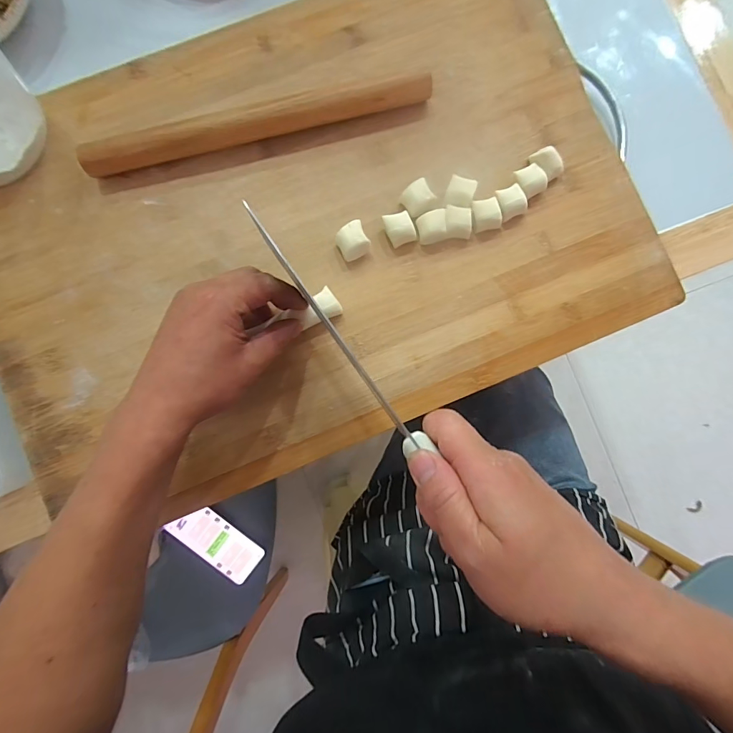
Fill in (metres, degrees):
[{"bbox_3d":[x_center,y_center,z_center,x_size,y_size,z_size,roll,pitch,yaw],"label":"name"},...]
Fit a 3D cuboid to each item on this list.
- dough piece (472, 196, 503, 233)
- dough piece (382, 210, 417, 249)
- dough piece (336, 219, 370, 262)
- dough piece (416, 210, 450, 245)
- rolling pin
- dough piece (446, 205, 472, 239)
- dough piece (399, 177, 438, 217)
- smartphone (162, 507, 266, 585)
[{"bbox_3d":[0.102,-0.129,0.348,0.024,0.016,0.024,-12,86,-2],"label":"dough piece"},{"bbox_3d":[0.028,-0.117,0.349,0.023,0.018,0.025,-20,87,-3],"label":"dough piece"},{"bbox_3d":[-0.012,-0.106,0.347,0.026,0.021,0.026,-31,87,-3],"label":"dough piece"},{"bbox_3d":[0.056,-0.118,0.349,0.023,0.017,0.026,-11,86,-2],"label":"dough piece"},{"bbox_3d":[-0.093,-0.210,0.349,0.293,0.028,0.025,-14,86,-2],"label":"rolling pin"},{"bbox_3d":[0.078,-0.122,0.348,0.022,0.017,0.024,-2,86,-1],"label":"dough piece"},{"bbox_3d":[0.044,-0.144,0.352,0.027,0.021,0.024,-40,88,-4],"label":"dough piece"},{"bbox_3d":[-0.234,0.274,0.631,0.143,0.010,0.076,40,90,1],"label":"smartphone"}]

